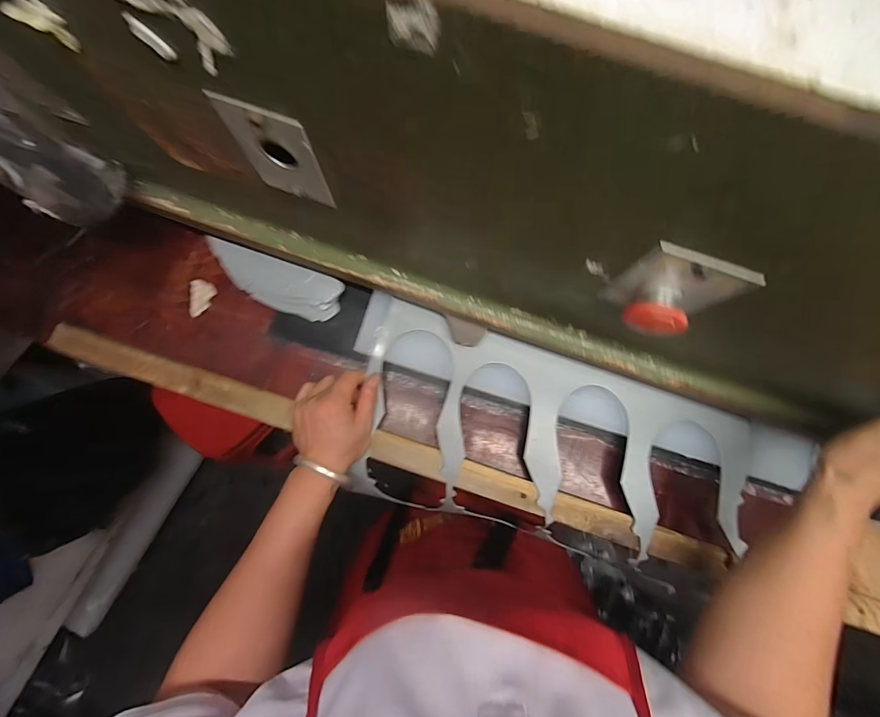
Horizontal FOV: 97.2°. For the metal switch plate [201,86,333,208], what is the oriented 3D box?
[{"bbox_3d":[-0.112,-0.140,0.271,0.060,0.089,0.004,18,79,2],"label":"metal switch plate"}]

